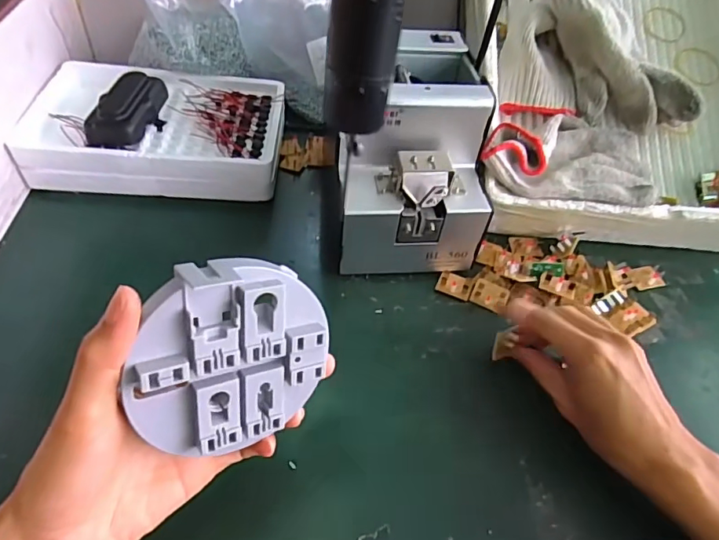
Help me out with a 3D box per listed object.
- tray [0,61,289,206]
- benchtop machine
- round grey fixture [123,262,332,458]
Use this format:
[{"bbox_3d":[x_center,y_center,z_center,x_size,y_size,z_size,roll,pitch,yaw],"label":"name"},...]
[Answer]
[{"bbox_3d":[-0.199,-0.151,0.513,0.241,0.059,0.175,4,47,-3],"label":"tray"},{"bbox_3d":[0.043,-0.106,0.446,0.120,0.146,0.163,1,48,-6],"label":"benchtop machine"},{"bbox_3d":[-0.061,0.044,0.247,0.093,0.092,0.020,1,15,-32],"label":"round grey fixture"}]

